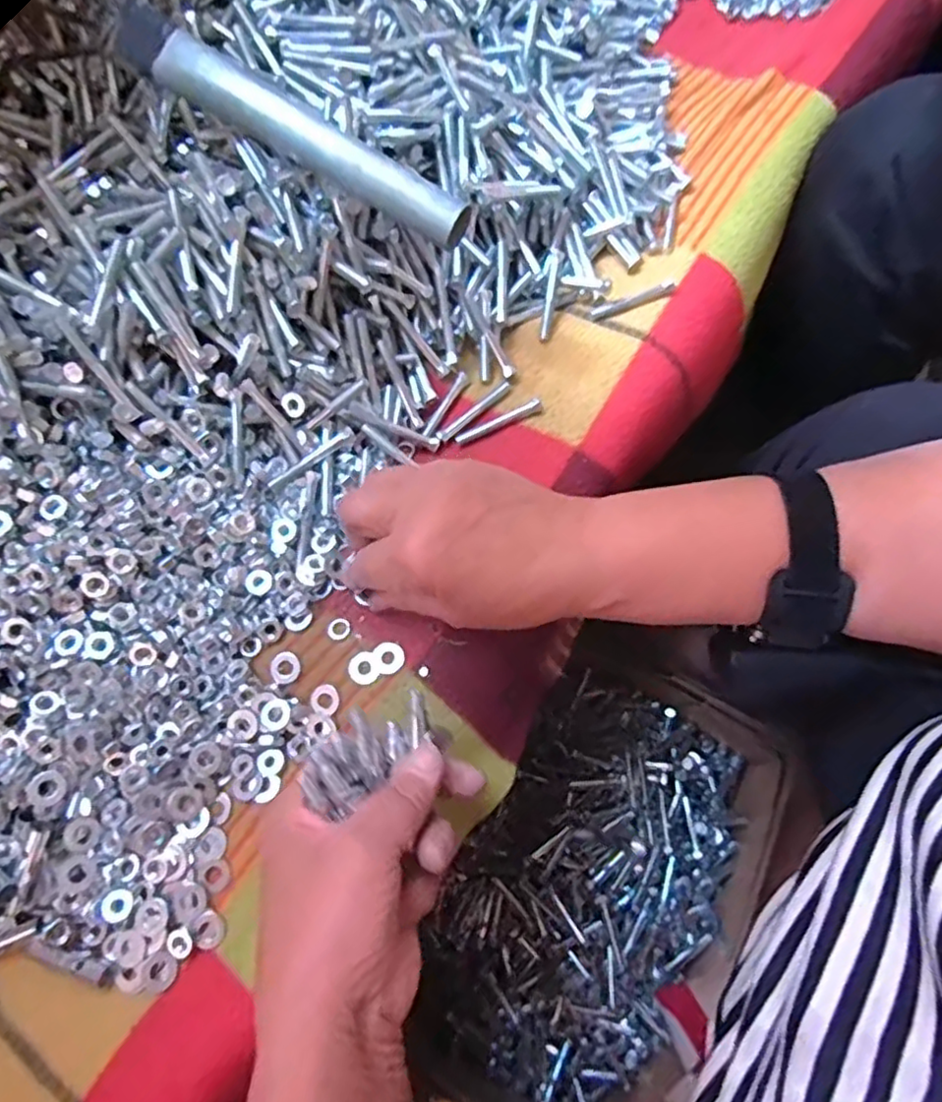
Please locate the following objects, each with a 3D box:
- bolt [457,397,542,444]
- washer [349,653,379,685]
[{"bbox_3d":[0.018,-0.080,0.399,0.057,0.007,0.008,-24,71,-8],"label":"bolt"},{"bbox_3d":[-0.060,0.065,0.358,0.015,0.004,0.017,-28,74,-2],"label":"washer"}]

